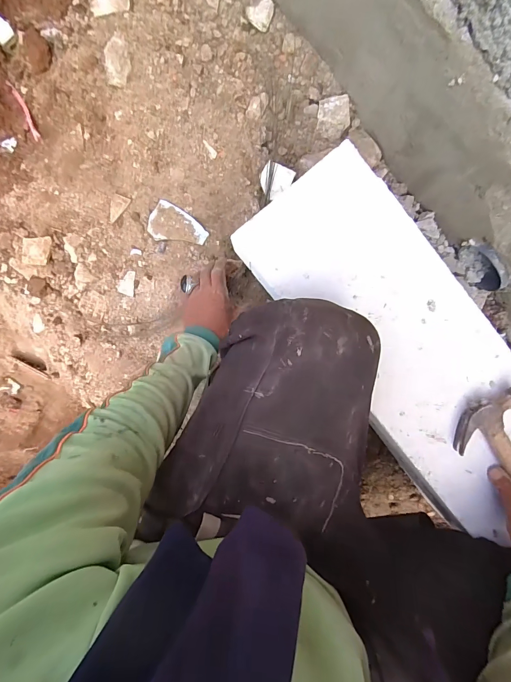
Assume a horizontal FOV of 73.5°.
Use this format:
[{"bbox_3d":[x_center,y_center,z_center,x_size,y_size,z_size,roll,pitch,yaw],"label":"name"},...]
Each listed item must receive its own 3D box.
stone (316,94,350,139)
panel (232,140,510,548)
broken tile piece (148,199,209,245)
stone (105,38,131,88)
[{"bbox_3d":[0.139,-0.395,0.603,0.055,0.016,0.063,7,98,4],"label":"stone"},{"bbox_3d":[0.214,0.018,0.464,0.204,0.017,0.552,-37,93,7],"label":"panel"},{"bbox_3d":[-0.145,-0.208,0.636,0.109,0.007,0.067,29,98,0],"label":"broken tile piece"},{"bbox_3d":[-0.250,-0.508,0.624,0.048,0.011,0.087,-7,96,5],"label":"stone"}]

